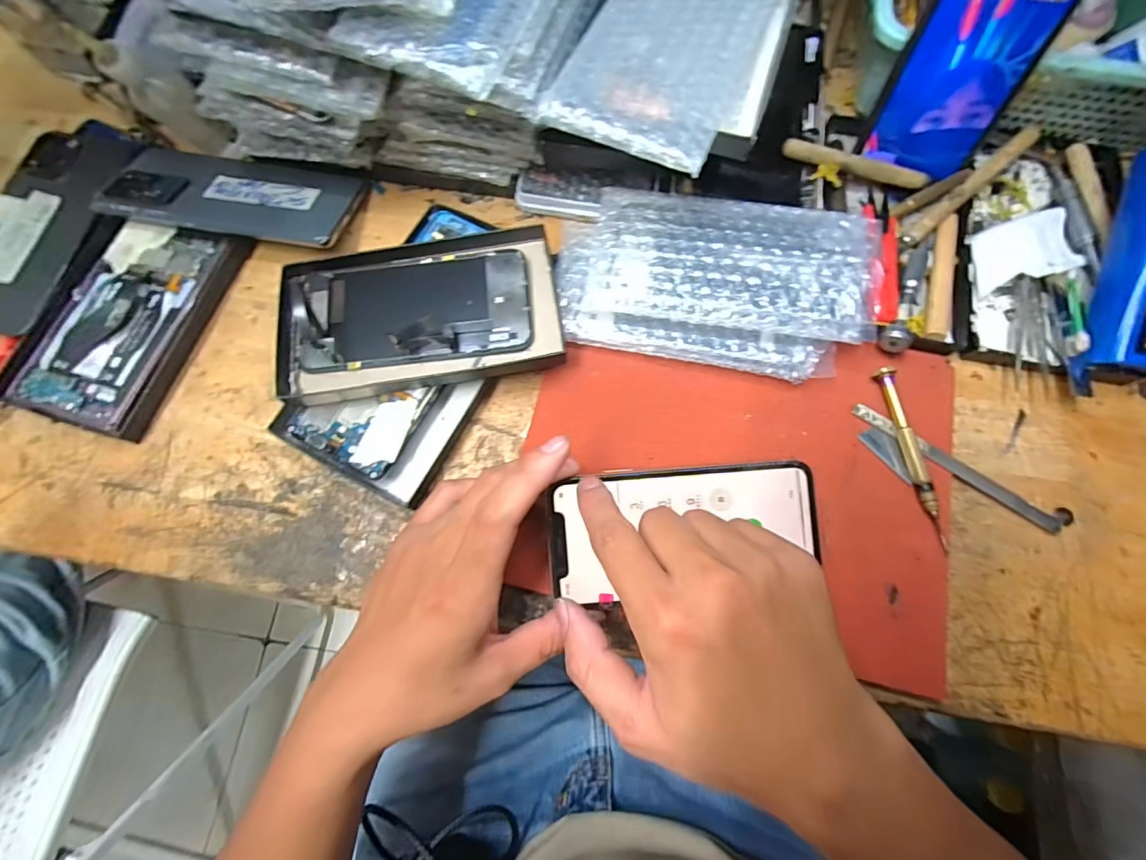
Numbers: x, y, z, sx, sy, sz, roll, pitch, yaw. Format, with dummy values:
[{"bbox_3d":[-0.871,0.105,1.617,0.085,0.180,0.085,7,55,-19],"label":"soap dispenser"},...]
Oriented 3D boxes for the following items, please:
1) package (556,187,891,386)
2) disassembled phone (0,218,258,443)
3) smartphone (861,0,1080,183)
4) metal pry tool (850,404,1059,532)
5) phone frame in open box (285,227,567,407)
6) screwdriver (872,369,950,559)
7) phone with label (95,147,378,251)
[{"bbox_3d":[0.086,-0.095,0.302,0.187,0.028,0.106,11,75,4],"label":"package"},{"bbox_3d":[-0.294,-0.076,0.317,0.090,0.018,0.148,17,79,4],"label":"disassembled phone"},{"bbox_3d":[0.237,-0.225,0.285,0.072,0.140,0.009,12,56,8],"label":"smartphone"},{"bbox_3d":[0.226,0.021,0.289,0.128,0.004,0.011,32,78,9],"label":"metal pry tool"},{"bbox_3d":[-0.093,-0.078,0.303,0.166,0.022,0.103,-9,79,-1],"label":"phone frame in open box"},{"bbox_3d":[0.199,0.014,0.288,0.009,0.010,0.106,-10,75,-2],"label":"screwdriver"},{"bbox_3d":[-0.233,-0.166,0.341,0.159,0.014,0.071,9,64,-4],"label":"phone with label"}]

